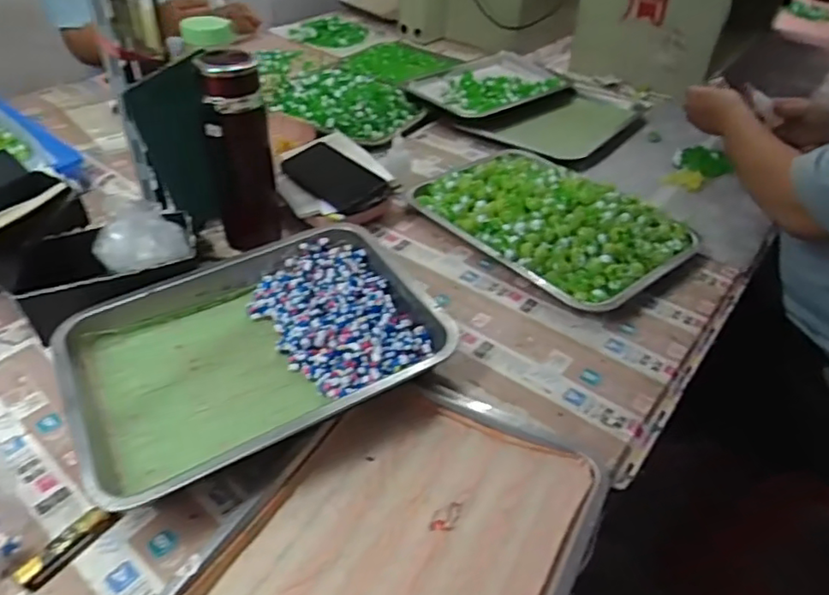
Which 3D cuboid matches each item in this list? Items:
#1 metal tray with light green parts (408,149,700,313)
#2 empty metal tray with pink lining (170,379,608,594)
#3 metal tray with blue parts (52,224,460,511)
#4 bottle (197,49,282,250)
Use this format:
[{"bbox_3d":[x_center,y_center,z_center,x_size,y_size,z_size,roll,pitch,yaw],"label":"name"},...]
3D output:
[{"bbox_3d":[0.177,-0.119,0.803,0.219,0.049,0.345,-27,49,-30],"label":"metal tray with light green parts"},{"bbox_3d":[-0.009,0.195,0.480,0.254,0.031,0.308,22,44,21],"label":"empty metal tray with pink lining"},{"bbox_3d":[-0.167,0.045,0.628,0.347,0.056,0.272,-21,46,-25],"label":"metal tray with blue parts"},{"bbox_3d":[-0.203,-0.166,0.710,0.080,0.221,0.056,-9,42,-14],"label":"bottle"}]

